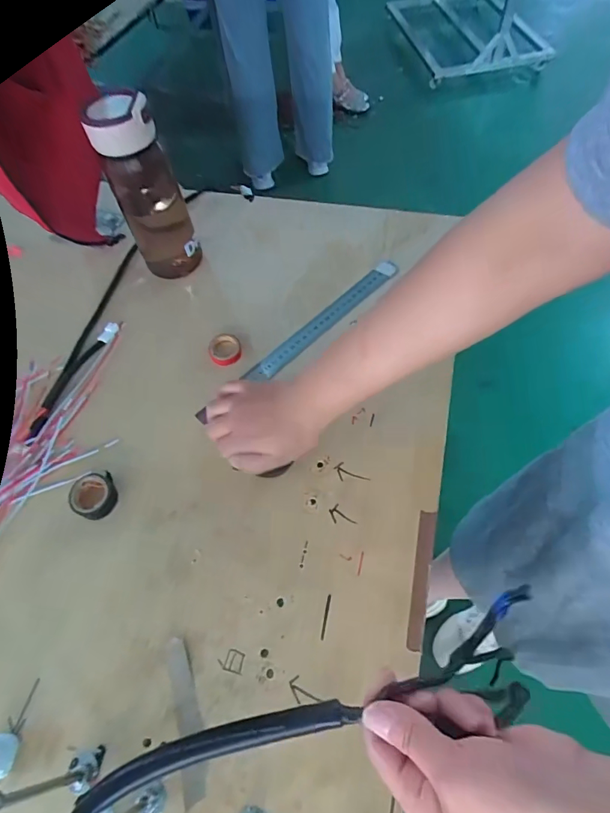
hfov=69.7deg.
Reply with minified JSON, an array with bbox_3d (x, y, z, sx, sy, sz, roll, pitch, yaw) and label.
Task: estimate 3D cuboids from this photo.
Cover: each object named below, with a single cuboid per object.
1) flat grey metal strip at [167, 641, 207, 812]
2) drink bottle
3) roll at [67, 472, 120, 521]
[{"bbox_3d":[-0.094,0.246,0.351,0.020,0.004,0.111,-19,58,-2],"label":"flat grey metal strip"},{"bbox_3d":[-0.187,-0.250,0.533,0.072,0.211,0.064,-22,62,-9],"label":"drink bottle"},{"bbox_3d":[-0.214,0.089,0.441,0.044,0.015,0.046,-1,61,2],"label":"roll"}]

